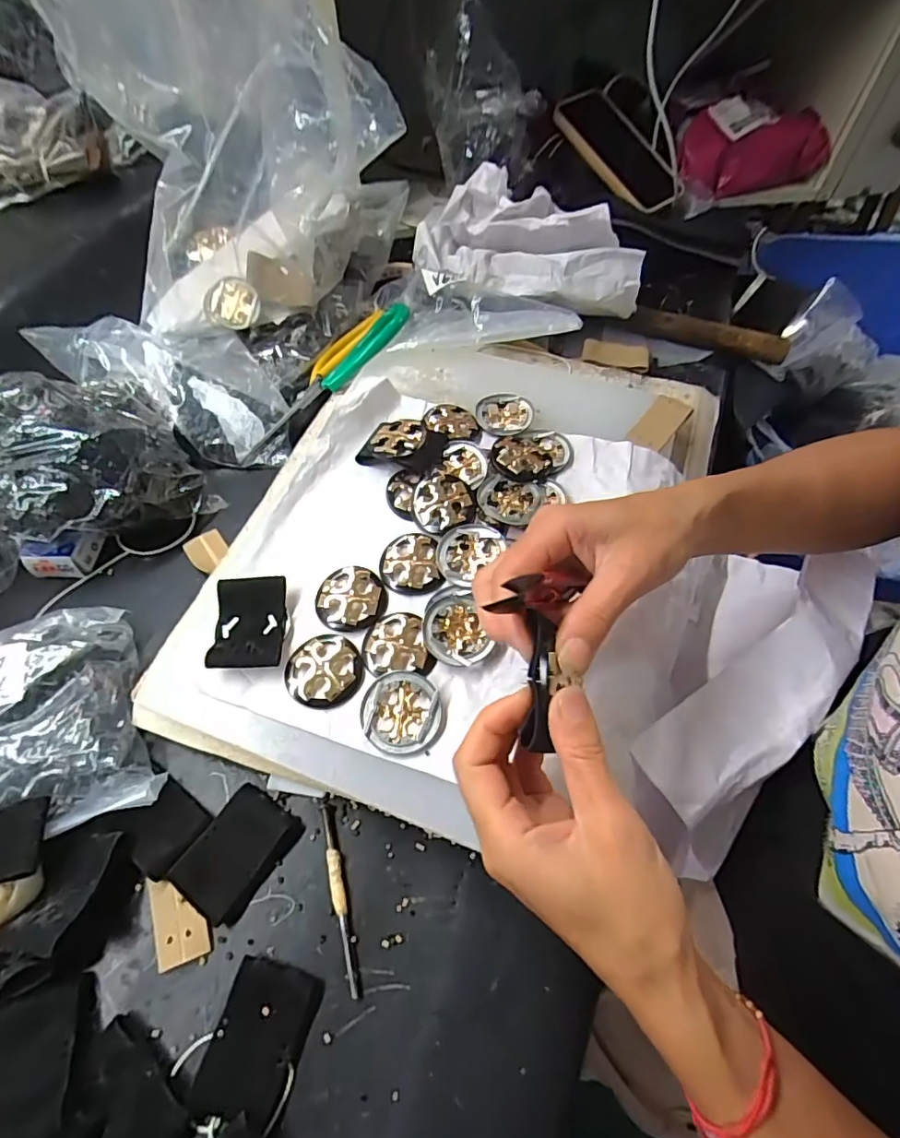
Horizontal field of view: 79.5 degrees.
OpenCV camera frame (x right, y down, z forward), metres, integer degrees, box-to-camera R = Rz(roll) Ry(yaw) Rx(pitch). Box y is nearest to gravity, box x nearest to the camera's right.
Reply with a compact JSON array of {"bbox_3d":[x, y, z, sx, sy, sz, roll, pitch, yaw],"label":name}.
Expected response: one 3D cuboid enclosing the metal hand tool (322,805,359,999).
[{"bbox_3d":[-0.061,0.181,0.300,0.008,0.005,0.093,-14,61,-8],"label":"metal hand tool"}]

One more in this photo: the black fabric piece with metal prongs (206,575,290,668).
[{"bbox_3d":[-0.120,0.032,0.326,0.041,0.014,0.059,-4,60,-2],"label":"black fabric piece with metal prongs"}]

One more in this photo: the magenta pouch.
[{"bbox_3d":[0.345,-0.494,0.634,0.173,0.073,0.086,-18,61,-10],"label":"magenta pouch"}]

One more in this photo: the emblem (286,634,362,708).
[{"bbox_3d":[-0.074,0.058,0.316,0.043,0.004,0.043,0,60,0],"label":"emblem"}]

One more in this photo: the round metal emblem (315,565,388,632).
[{"bbox_3d":[-0.062,0.017,0.338,0.043,0.004,0.042,0,60,0],"label":"round metal emblem"}]

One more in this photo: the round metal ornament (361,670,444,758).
[{"bbox_3d":[-0.027,0.080,0.302,0.044,0.007,0.044,-5,60,-3],"label":"round metal ornament"}]

